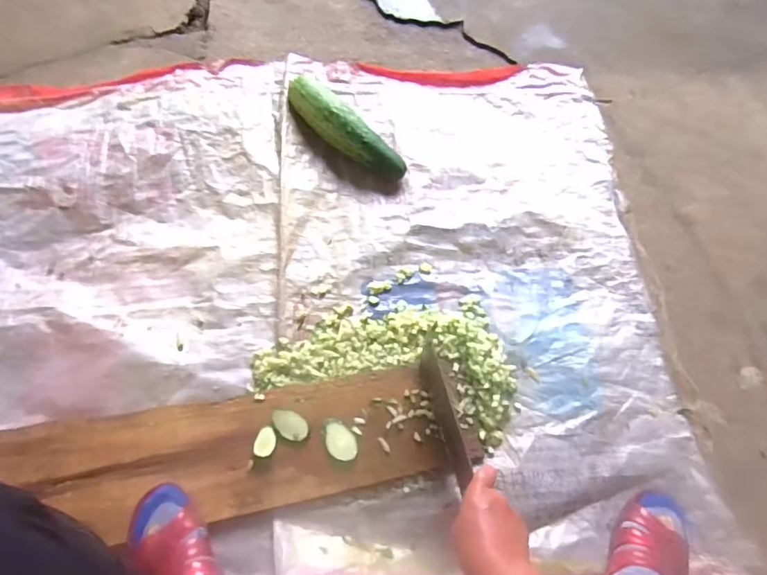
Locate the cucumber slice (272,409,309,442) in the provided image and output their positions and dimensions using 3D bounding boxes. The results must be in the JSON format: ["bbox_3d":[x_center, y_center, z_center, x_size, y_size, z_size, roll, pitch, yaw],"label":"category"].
[{"bbox_3d":[-0.121,0.178,0.663,0.050,0.012,0.032,26,65,9],"label":"cucumber slice"}]

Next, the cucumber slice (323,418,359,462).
[{"bbox_3d":[-0.057,0.196,0.660,0.037,0.006,0.058,-31,70,-17],"label":"cucumber slice"}]

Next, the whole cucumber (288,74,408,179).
[{"bbox_3d":[-0.067,-0.259,0.854,0.236,0.072,0.062,43,69,16],"label":"whole cucumber"}]

